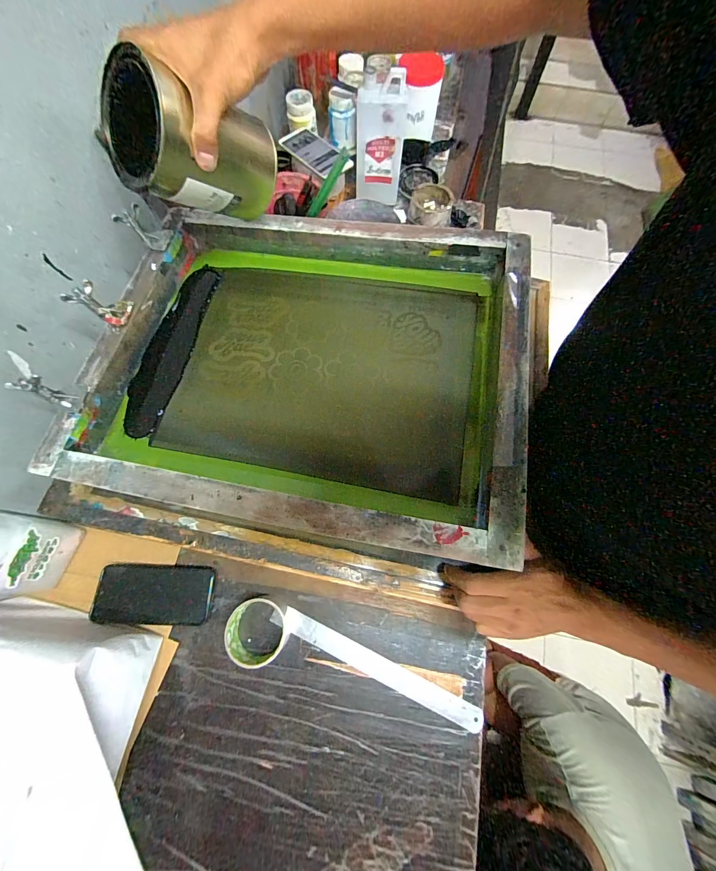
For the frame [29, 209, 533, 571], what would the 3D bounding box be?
[{"bbox_3d":[-0.061,-0.093,0.416,0.500,0.067,0.408,9,71,7],"label":"frame"}]

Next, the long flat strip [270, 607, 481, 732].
[{"bbox_3d":[0.023,0.331,0.483,0.319,0.005,0.029,24,71,8],"label":"long flat strip"}]

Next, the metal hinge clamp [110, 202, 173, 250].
[{"bbox_3d":[-0.293,-0.284,0.454,0.025,0.063,0.032,-10,64,42],"label":"metal hinge clamp"}]

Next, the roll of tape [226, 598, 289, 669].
[{"bbox_3d":[-0.142,0.273,0.470,0.078,0.045,0.080,0,71,0],"label":"roll of tape"}]

